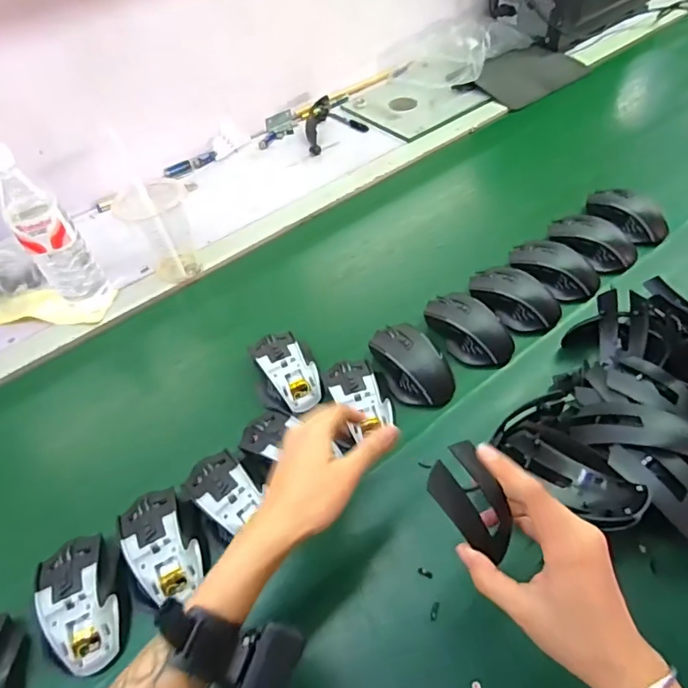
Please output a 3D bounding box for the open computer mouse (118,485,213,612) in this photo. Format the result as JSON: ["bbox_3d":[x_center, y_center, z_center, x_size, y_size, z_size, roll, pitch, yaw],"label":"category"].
[{"bbox_3d":[-0.172,0.188,0.480,0.074,0.033,0.111,-25,54,-14],"label":"open computer mouse"}]

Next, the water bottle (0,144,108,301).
[{"bbox_3d":[-0.371,-0.130,0.646,0.064,0.224,0.057,-33,56,-19],"label":"water bottle"}]

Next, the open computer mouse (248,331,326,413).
[{"bbox_3d":[-0.067,0.032,0.599,0.070,0.029,0.103,-18,52,-9],"label":"open computer mouse"}]

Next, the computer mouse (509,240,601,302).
[{"bbox_3d":[0.275,-0.099,0.666,0.116,0.034,0.063,34,62,27],"label":"computer mouse"}]

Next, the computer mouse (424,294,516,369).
[{"bbox_3d":[0.153,-0.022,0.620,0.067,0.037,0.116,-28,54,-16],"label":"computer mouse"}]

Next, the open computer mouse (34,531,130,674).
[{"bbox_3d":[-0.232,0.228,0.457,0.070,0.032,0.114,-25,54,-14],"label":"open computer mouse"}]

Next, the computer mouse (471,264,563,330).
[{"bbox_3d":[0.212,-0.061,0.640,0.066,0.039,0.118,-31,55,-18],"label":"computer mouse"}]

